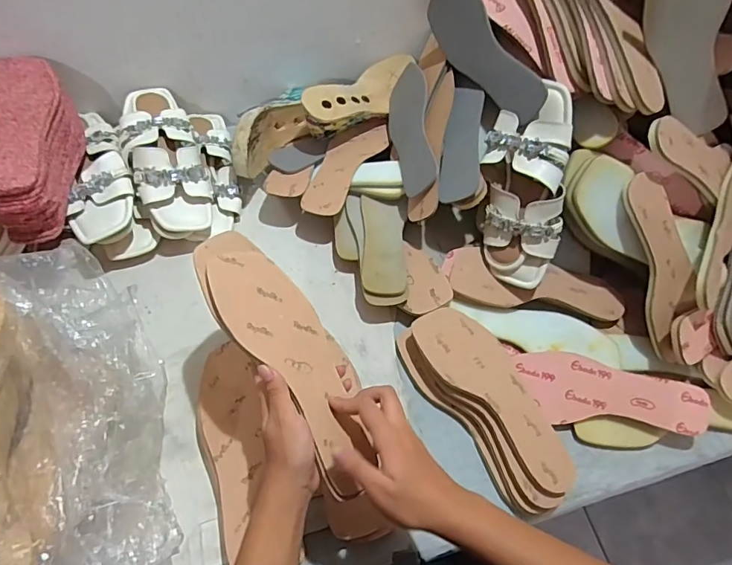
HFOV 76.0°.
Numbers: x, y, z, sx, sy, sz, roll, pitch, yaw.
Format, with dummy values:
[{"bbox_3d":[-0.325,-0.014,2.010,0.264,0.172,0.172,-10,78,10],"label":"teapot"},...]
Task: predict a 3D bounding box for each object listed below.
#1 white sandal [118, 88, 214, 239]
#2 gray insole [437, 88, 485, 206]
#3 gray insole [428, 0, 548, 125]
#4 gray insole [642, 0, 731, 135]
[{"bbox_3d":[-0.283,-0.176,0.656,0.099,0.063,0.231,-19,64,-14],"label":"white sandal"},{"bbox_3d":[0.127,-0.182,0.610,0.051,0.008,0.160,0,73,30],"label":"gray insole"},{"bbox_3d":[0.149,-0.303,0.615,0.008,0.075,0.241,-13,67,-36],"label":"gray insole"},{"bbox_3d":[0.363,-0.262,0.526,0.079,0.233,0.017,-13,46,25],"label":"gray insole"}]

